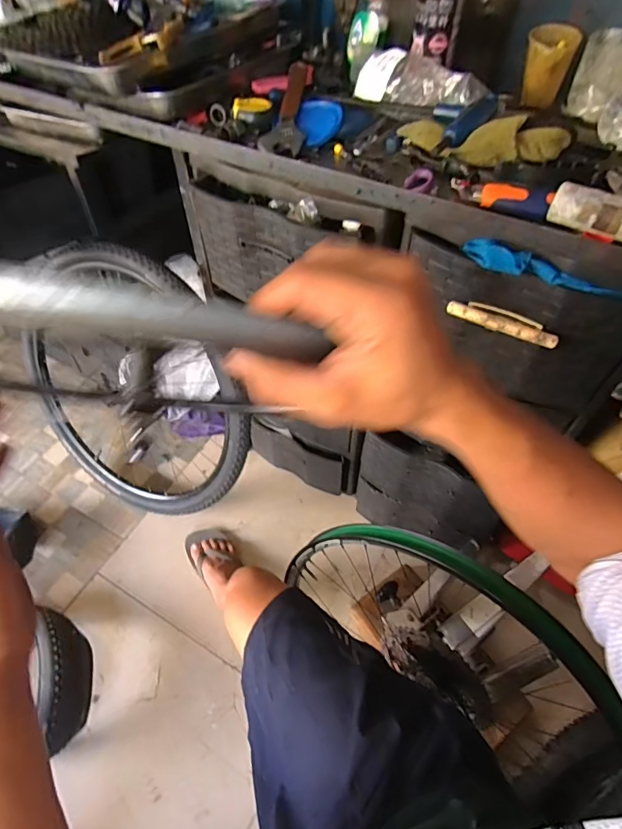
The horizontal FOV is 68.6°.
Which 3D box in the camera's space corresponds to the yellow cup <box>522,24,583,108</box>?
[{"bbox_3d":[0.349,-0.518,0.680,0.067,0.091,0.055,19,55,13],"label":"yellow cup"}]

